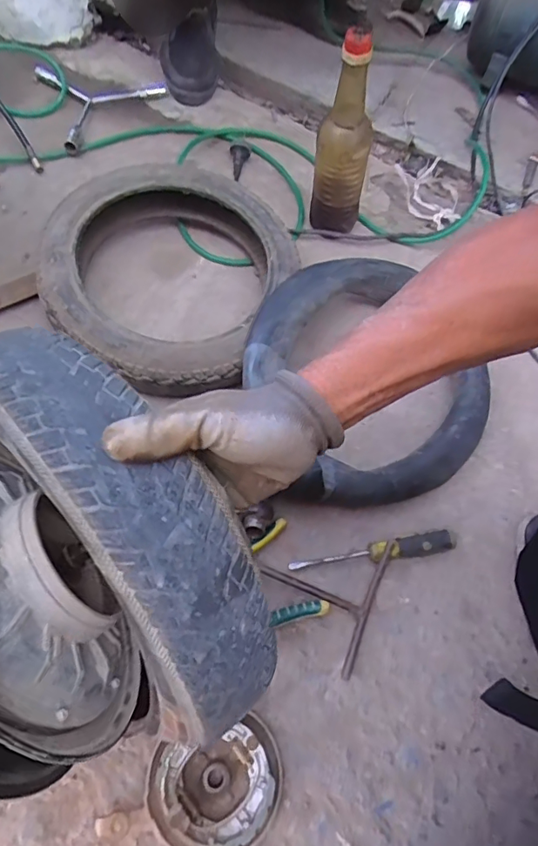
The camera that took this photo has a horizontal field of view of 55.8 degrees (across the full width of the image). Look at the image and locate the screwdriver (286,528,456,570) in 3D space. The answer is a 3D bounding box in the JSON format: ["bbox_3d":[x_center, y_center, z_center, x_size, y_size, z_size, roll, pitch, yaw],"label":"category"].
[{"bbox_3d":[0.122,0.149,0.589,0.196,0.025,0.026,-7,66,-8],"label":"screwdriver"}]

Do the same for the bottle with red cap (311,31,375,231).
[{"bbox_3d":[0.108,-0.389,0.703,0.078,0.258,0.070,11,64,1],"label":"bottle with red cap"}]

